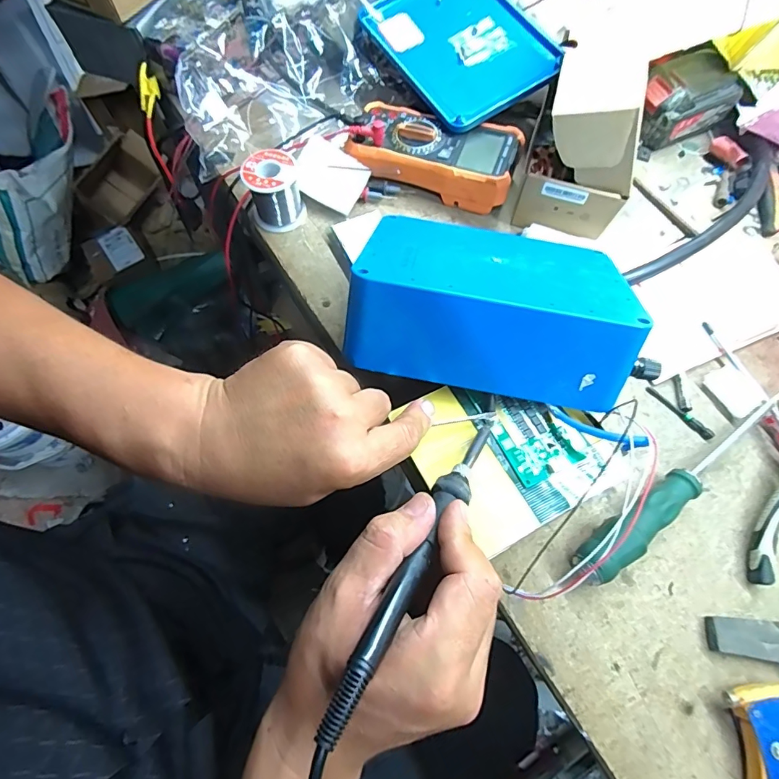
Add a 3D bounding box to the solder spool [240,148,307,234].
[{"bbox_3d":[-0.115,-0.197,0.457,0.052,0.058,0.047,-17,68,-6],"label":"solder spool"}]

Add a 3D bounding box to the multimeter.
[{"bbox_3d":[0.046,-0.248,0.478,0.171,0.043,0.086,17,68,8],"label":"multimeter"}]

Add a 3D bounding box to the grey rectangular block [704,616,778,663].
[{"bbox_3d":[0.260,0.177,0.325,0.063,0.010,0.027,8,67,5],"label":"grey rectangular block"}]

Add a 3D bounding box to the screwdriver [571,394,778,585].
[{"bbox_3d":[0.239,0.072,0.357,0.242,0.034,0.030,-31,70,-11],"label":"screwdriver"}]

